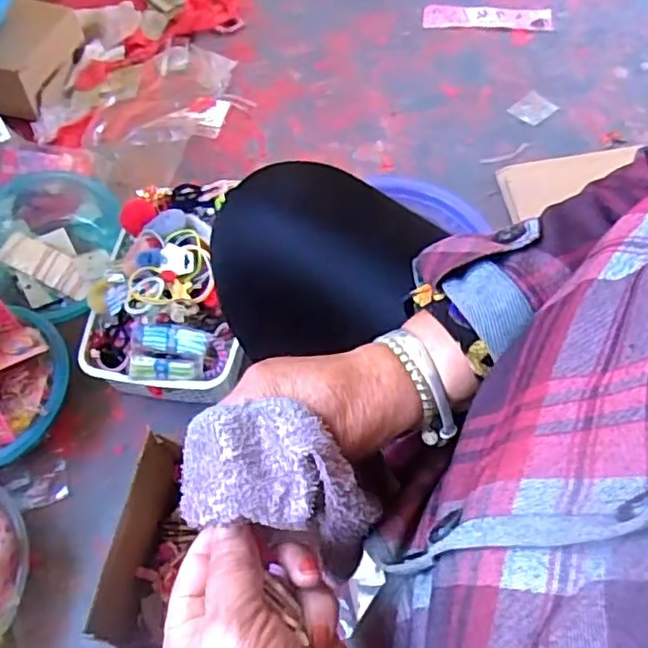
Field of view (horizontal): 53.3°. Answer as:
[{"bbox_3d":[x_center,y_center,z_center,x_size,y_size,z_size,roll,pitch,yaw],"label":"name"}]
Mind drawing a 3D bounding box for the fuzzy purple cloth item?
[{"bbox_3d":[-0.022,0.068,0.289,0.087,0.044,0.058,13,62,11],"label":"fuzzy purple cloth item"}]

